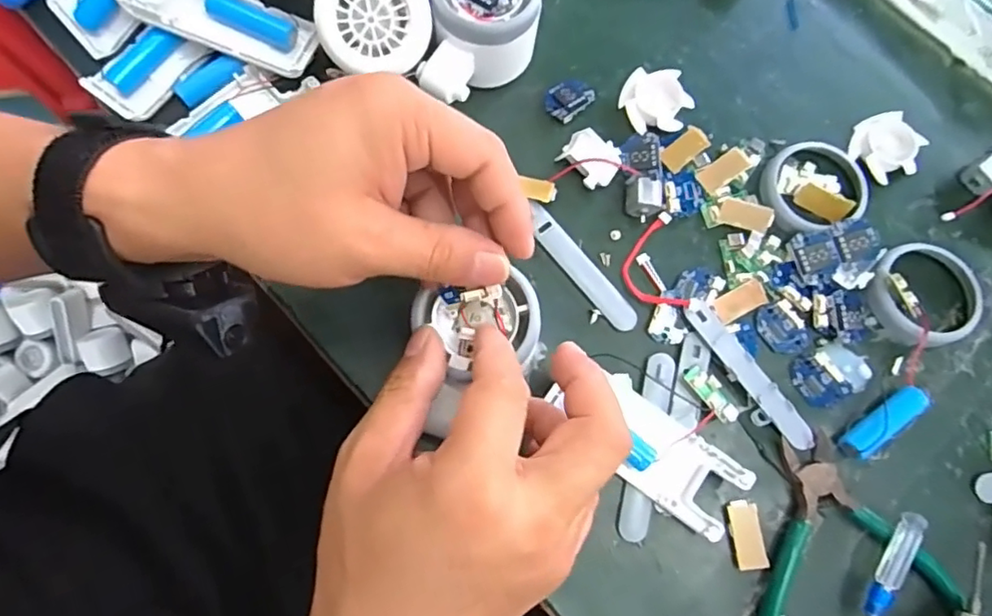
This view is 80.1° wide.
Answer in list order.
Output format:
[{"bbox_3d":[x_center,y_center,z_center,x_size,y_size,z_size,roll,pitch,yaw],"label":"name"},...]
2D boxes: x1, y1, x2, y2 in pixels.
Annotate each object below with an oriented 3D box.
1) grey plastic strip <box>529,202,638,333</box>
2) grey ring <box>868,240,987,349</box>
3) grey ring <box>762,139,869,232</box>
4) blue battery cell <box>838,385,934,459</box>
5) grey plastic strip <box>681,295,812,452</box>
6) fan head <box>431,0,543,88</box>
[{"bbox_3d":[0.047,-0.023,0.328,0.017,0.007,0.084,-40,80,-9],"label":"grey plastic strip"},{"bbox_3d":[0.237,-0.008,0.329,0.056,0.015,0.056,0,76,-1],"label":"grey ring"},{"bbox_3d":[0.183,-0.071,0.339,0.064,0.008,0.053,-21,77,-6],"label":"grey ring"},{"bbox_3d":[0.203,0.060,0.307,0.055,0.015,0.018,-32,79,-8],"label":"blue battery cell"},{"bbox_3d":[0.134,0.034,0.313,0.016,0.009,0.093,-37,79,-9],"label":"grey plastic strip"},{"bbox_3d":[-0.005,-0.158,0.336,0.057,0.055,0.062,-9,76,-3],"label":"fan head"}]

